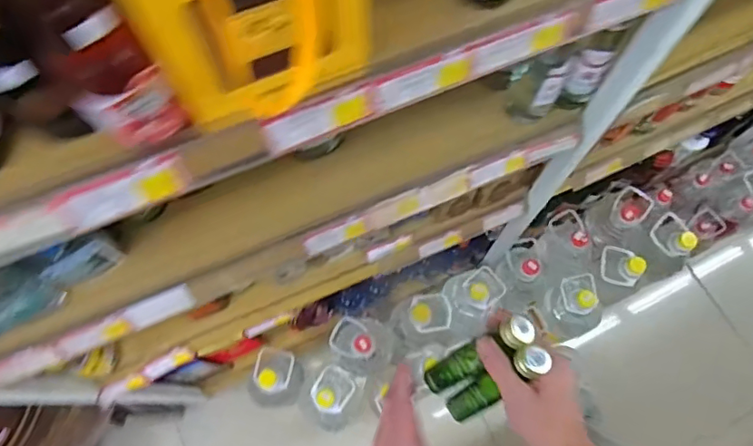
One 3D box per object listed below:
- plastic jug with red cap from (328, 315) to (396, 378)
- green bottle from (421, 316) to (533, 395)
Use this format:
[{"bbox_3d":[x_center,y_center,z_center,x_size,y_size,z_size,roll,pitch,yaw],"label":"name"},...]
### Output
[{"bbox_3d":[-0.038,0.322,1.424,0.162,0.224,0.150,21,73,8],"label":"plastic jug with red cap"},{"bbox_3d":[0.106,0.145,0.564,0.030,0.154,0.032,-15,67,-43],"label":"green bottle"}]

